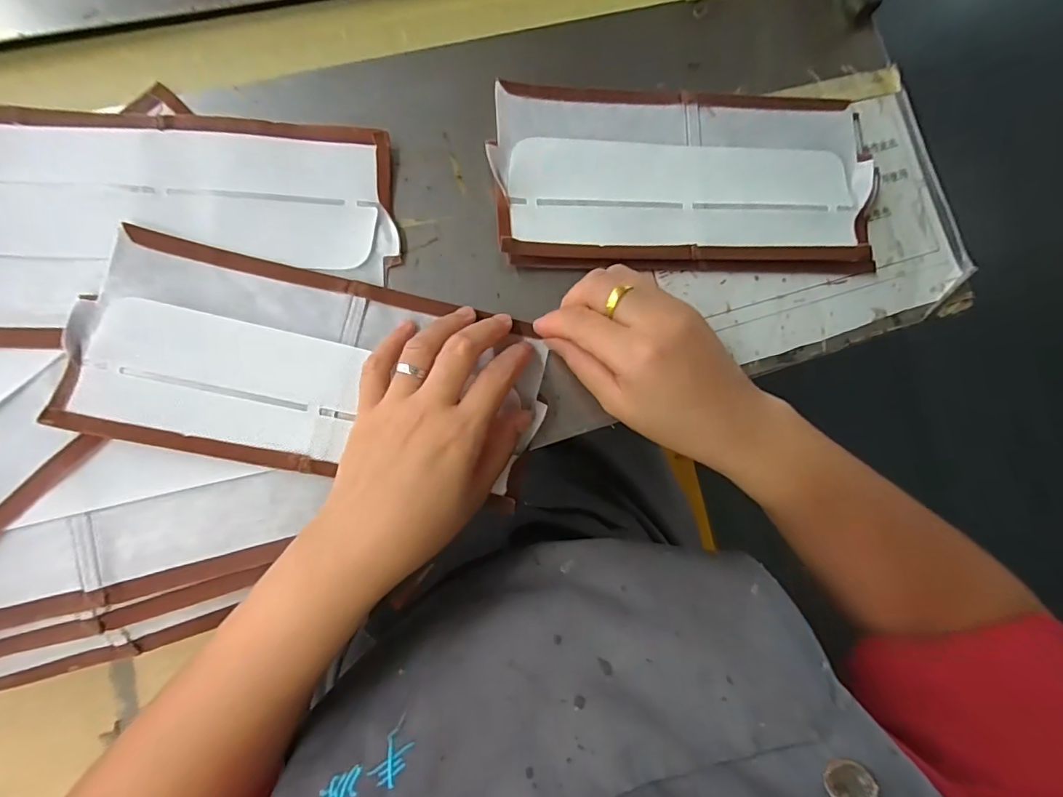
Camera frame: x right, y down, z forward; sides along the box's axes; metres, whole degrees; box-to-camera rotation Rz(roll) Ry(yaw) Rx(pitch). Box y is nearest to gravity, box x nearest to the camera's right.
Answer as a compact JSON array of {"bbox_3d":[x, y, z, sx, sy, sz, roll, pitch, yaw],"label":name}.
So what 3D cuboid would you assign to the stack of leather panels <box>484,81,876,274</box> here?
[{"bbox_3d":[0.095,-0.132,0.303,0.231,0.011,0.106,-1,86,-9],"label":"stack of leather panels"}]

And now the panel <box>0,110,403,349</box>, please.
[{"bbox_3d":[-0.191,-0.088,0.258,0.230,0.007,0.118,0,85,-9],"label":"panel"}]

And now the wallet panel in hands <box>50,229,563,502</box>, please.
[{"bbox_3d":[-0.109,-0.014,0.264,0.230,0.010,0.101,12,84,-7],"label":"wallet panel in hands"}]

